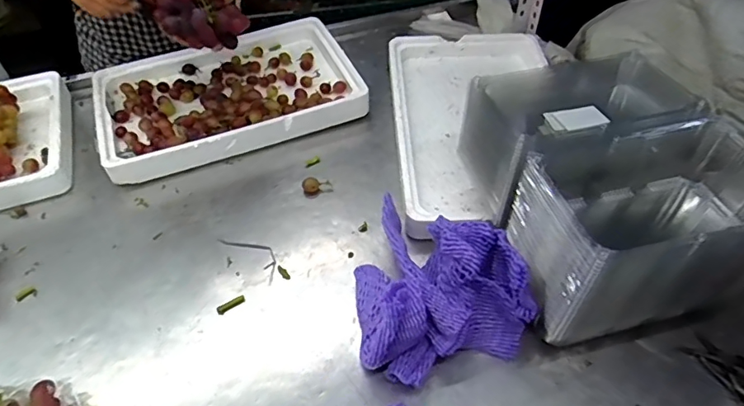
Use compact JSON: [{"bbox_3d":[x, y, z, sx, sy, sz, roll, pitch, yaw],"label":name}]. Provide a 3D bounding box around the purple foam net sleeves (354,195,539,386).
[{"bbox_3d":[0.063,0.086,0.632,0.199,0.133,0.228,-16,50,-11],"label":"purple foam net sleeves"}]

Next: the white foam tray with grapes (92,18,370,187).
[{"bbox_3d":[-0.296,-0.240,1.016,0.489,0.044,0.376,-20,53,-14],"label":"white foam tray with grapes"}]

